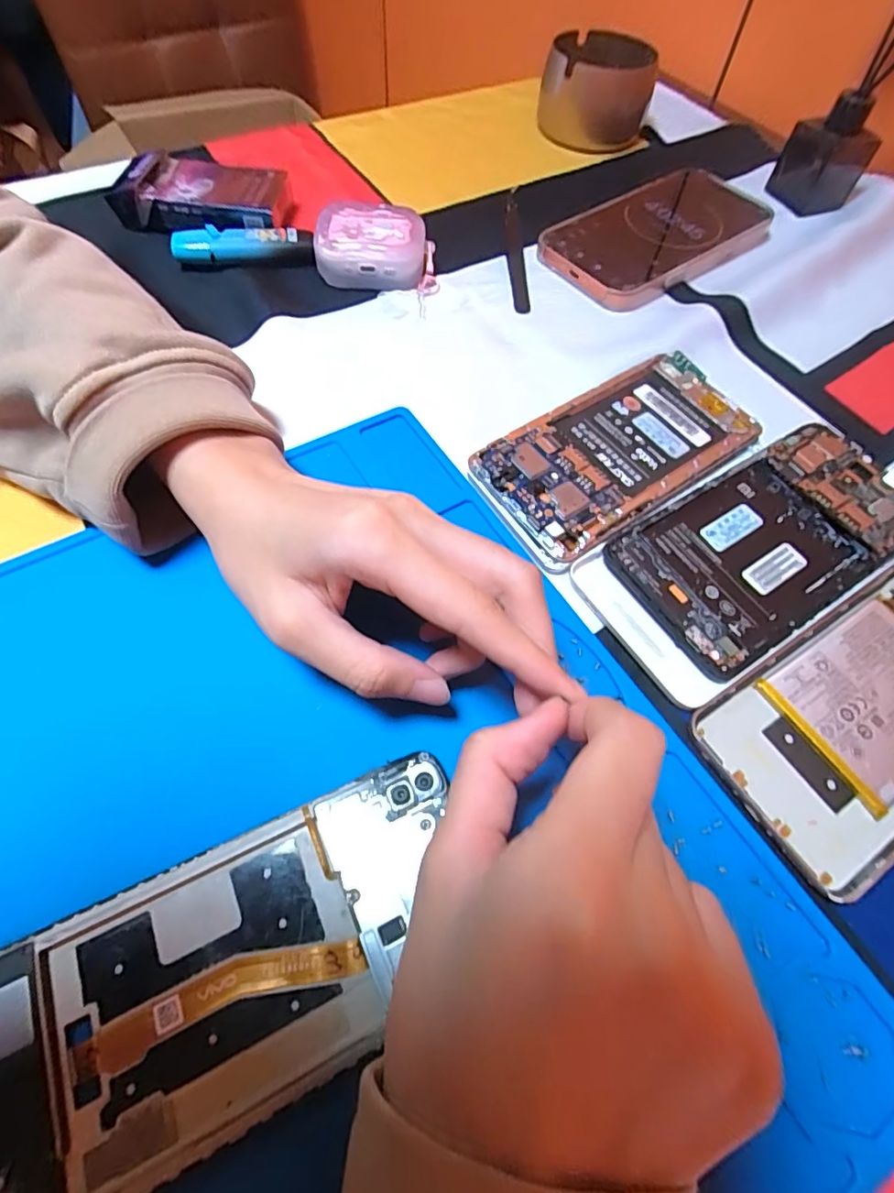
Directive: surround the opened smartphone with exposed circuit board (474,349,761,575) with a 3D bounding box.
[{"bbox_3d":[0.085,-0.071,0.261,0.149,0.009,0.070,-32,68,-18],"label":"opened smartphone with exposed circuit board"}]

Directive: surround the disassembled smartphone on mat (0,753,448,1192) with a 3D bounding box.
[{"bbox_3d":[-0.059,0.110,0.158,0.142,0.009,0.069,-23,66,-14],"label":"disassembled smartphone on mat"}]

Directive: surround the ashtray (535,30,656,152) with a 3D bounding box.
[{"bbox_3d":[0.121,-0.413,0.433,0.085,0.052,0.094,15,63,5],"label":"ashtray"}]

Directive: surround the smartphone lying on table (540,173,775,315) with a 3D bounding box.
[{"bbox_3d":[0.148,-0.250,0.366,0.178,0.014,0.085,-33,68,-18],"label":"smartphone lying on table"}]

